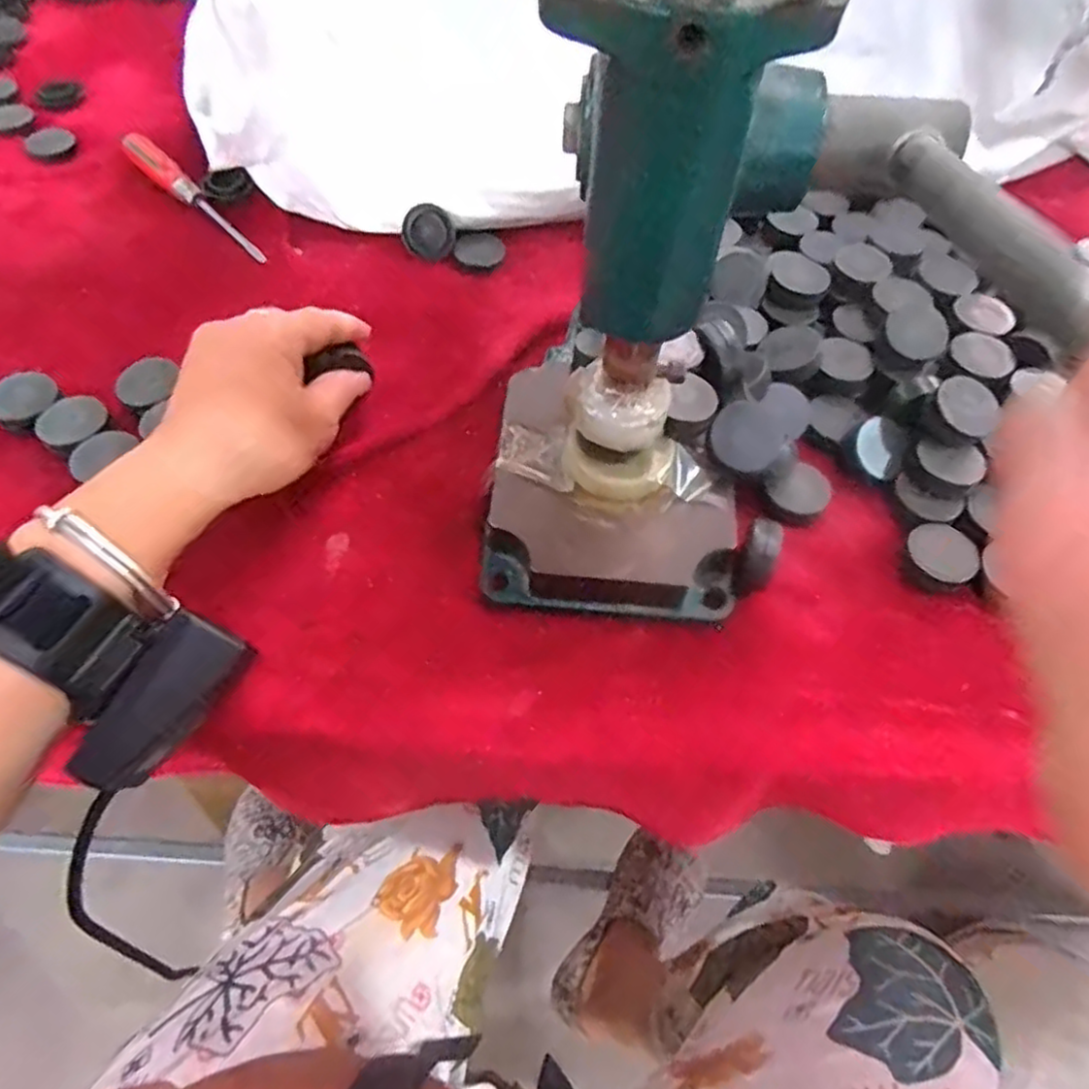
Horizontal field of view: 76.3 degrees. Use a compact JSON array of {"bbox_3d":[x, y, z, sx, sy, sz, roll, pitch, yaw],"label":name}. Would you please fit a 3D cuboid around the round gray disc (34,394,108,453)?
[{"bbox_3d":[-0.242,-0.063,0.354,0.028,0.008,0.031,34,63,15],"label":"round gray disc"}]

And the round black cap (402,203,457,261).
[{"bbox_3d":[-0.073,-0.198,0.441,0.032,0.007,0.032,31,100,-14],"label":"round black cap"}]

